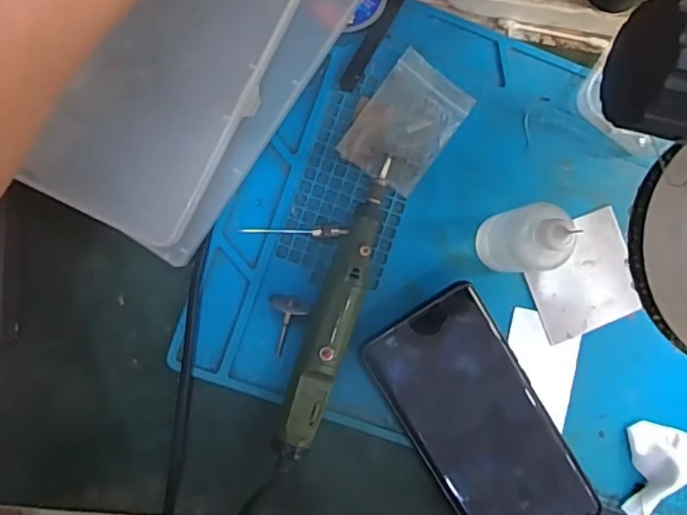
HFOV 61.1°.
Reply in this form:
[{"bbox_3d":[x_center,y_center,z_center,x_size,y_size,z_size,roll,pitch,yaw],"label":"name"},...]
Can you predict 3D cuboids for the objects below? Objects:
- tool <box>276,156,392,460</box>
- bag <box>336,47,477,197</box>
[{"bbox_3d":[-0.003,0.029,0.329,0.022,0.027,0.167,19,89,-6],"label":"tool"},{"bbox_3d":[0.038,-0.078,0.341,0.051,0.008,0.073,36,87,-6],"label":"bag"}]

